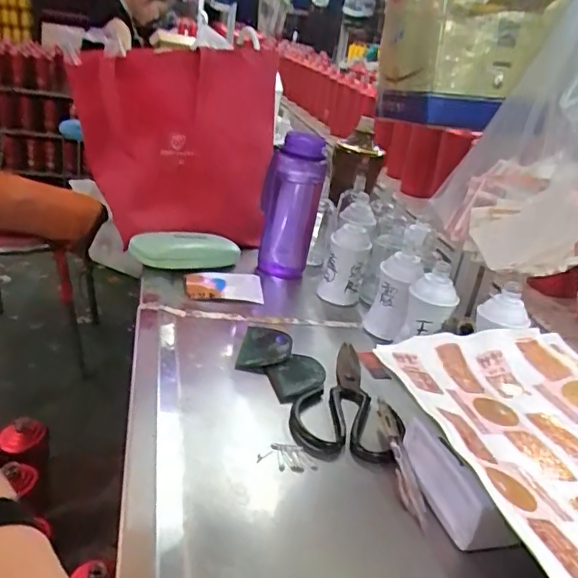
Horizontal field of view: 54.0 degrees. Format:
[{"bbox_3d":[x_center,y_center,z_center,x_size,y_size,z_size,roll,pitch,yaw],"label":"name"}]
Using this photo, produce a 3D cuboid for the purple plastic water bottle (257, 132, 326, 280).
[{"bbox_3d":[0.002,-0.111,0.784,0.076,0.201,0.084,6,25,-3],"label":"purple plastic water bottle"}]

